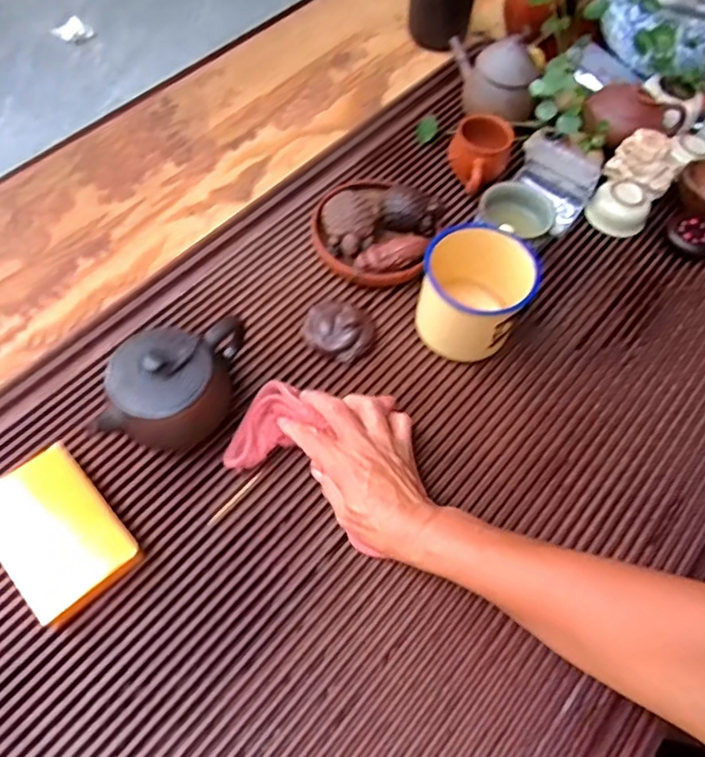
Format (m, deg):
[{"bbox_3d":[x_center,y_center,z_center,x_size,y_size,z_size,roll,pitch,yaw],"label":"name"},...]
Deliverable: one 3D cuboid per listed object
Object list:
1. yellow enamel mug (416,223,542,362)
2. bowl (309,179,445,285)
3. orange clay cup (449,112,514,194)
[{"bbox_3d":[0.112,-0.079,0.579,0.090,0.105,0.108,19,63,6],"label":"yellow enamel mug"},{"bbox_3d":[0.023,-0.156,0.626,0.117,0.043,0.126,0,59,0],"label":"bowl"},{"bbox_3d":[0.134,-0.236,0.672,0.064,0.056,0.076,16,63,4],"label":"orange clay cup"}]

